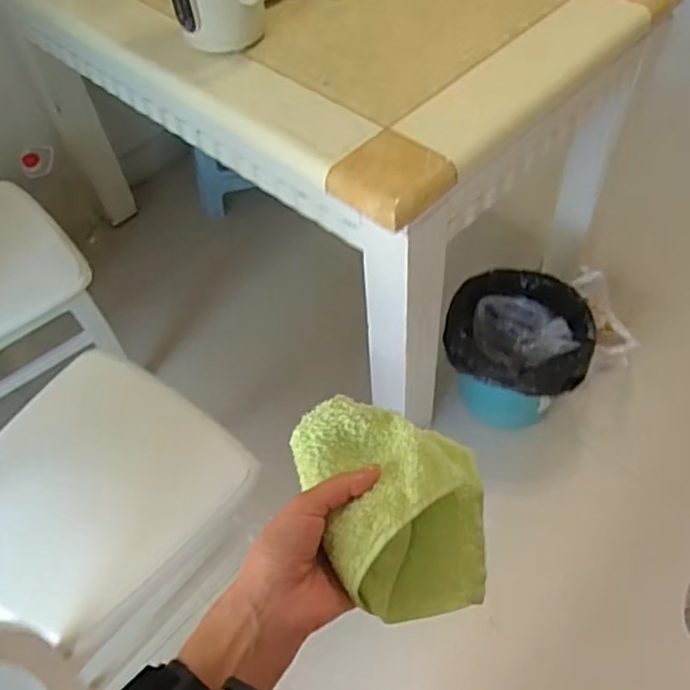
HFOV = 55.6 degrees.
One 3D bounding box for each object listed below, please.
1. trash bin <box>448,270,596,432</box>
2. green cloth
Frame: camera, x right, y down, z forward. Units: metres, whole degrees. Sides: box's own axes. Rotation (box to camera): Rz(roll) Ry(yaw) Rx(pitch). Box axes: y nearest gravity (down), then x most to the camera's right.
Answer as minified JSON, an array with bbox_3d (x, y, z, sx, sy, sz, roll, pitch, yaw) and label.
[{"bbox_3d":[0.357,0.024,1.426,0.298,0.266,0.263,28,61,16],"label":"trash bin"},{"bbox_3d":[0.036,0.104,0.450,0.118,0.068,0.146,-12,58,-8],"label":"green cloth"}]

